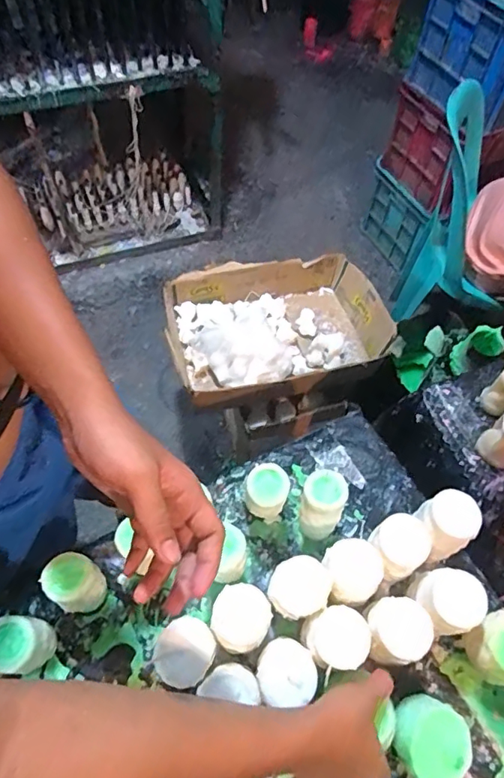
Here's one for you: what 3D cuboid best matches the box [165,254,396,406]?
[{"bbox_3d":[0.058,-0.140,1.194,0.480,0.116,0.335,-15,61,-12],"label":"box"}]

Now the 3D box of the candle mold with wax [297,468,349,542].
[{"bbox_3d":[0.079,0.147,0.618,0.052,0.109,0.060,18,60,7],"label":"candle mold with wax"}]

